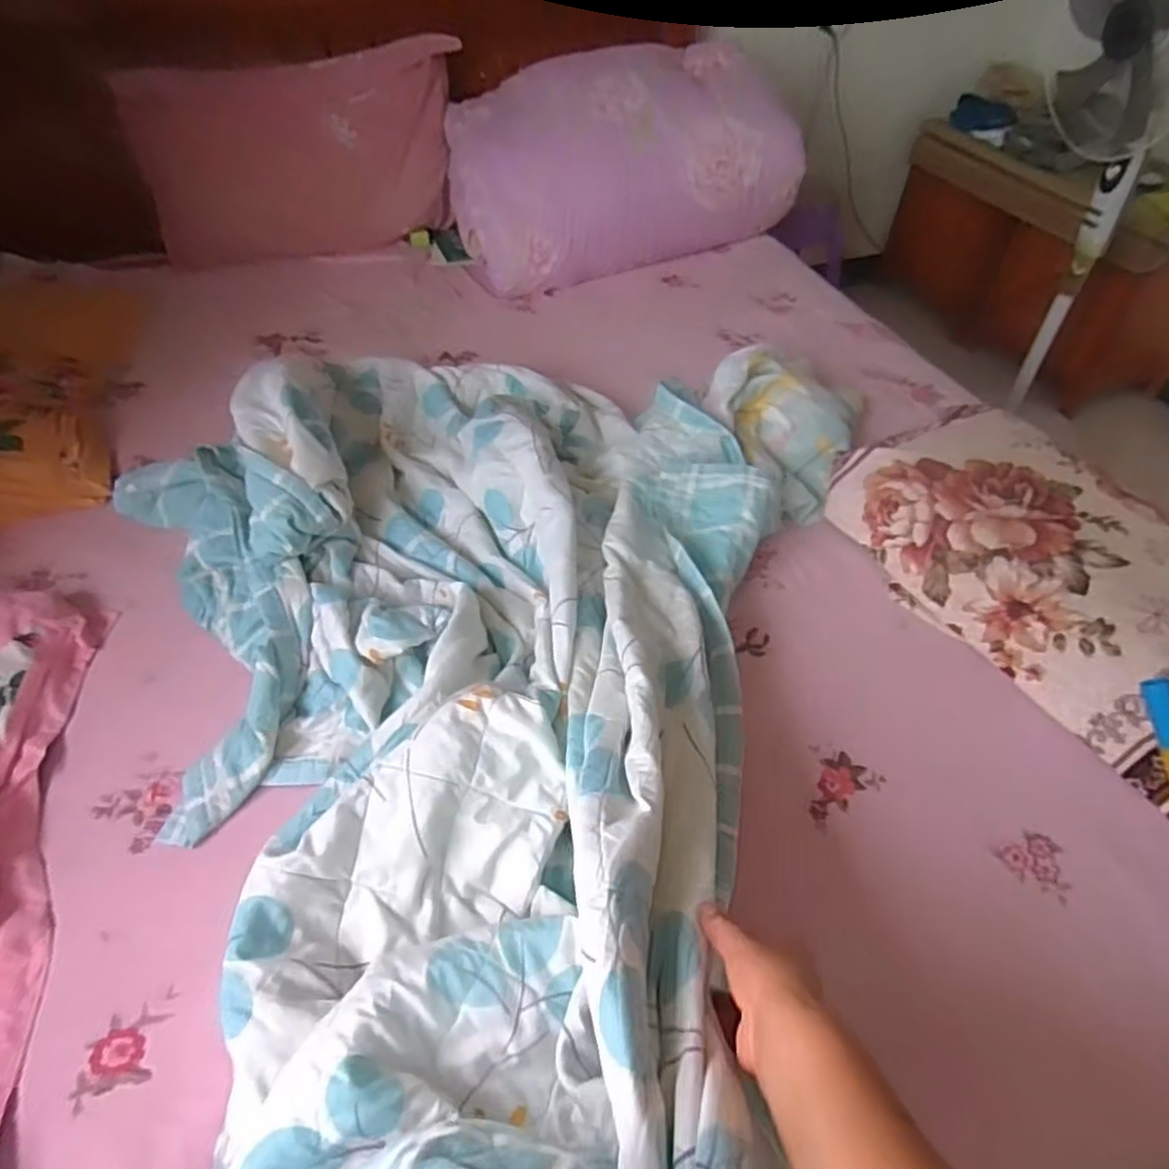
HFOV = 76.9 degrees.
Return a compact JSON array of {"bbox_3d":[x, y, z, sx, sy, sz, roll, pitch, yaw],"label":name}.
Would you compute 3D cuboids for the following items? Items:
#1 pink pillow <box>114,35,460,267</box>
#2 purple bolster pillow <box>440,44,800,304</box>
[{"bbox_3d":[-0.598,-0.918,1.592,0.662,0.333,0.114,-14,50,-13],"label":"pink pillow"},{"bbox_3d":[0.060,-0.898,1.576,0.683,0.325,0.394,-14,50,-13],"label":"purple bolster pillow"}]

